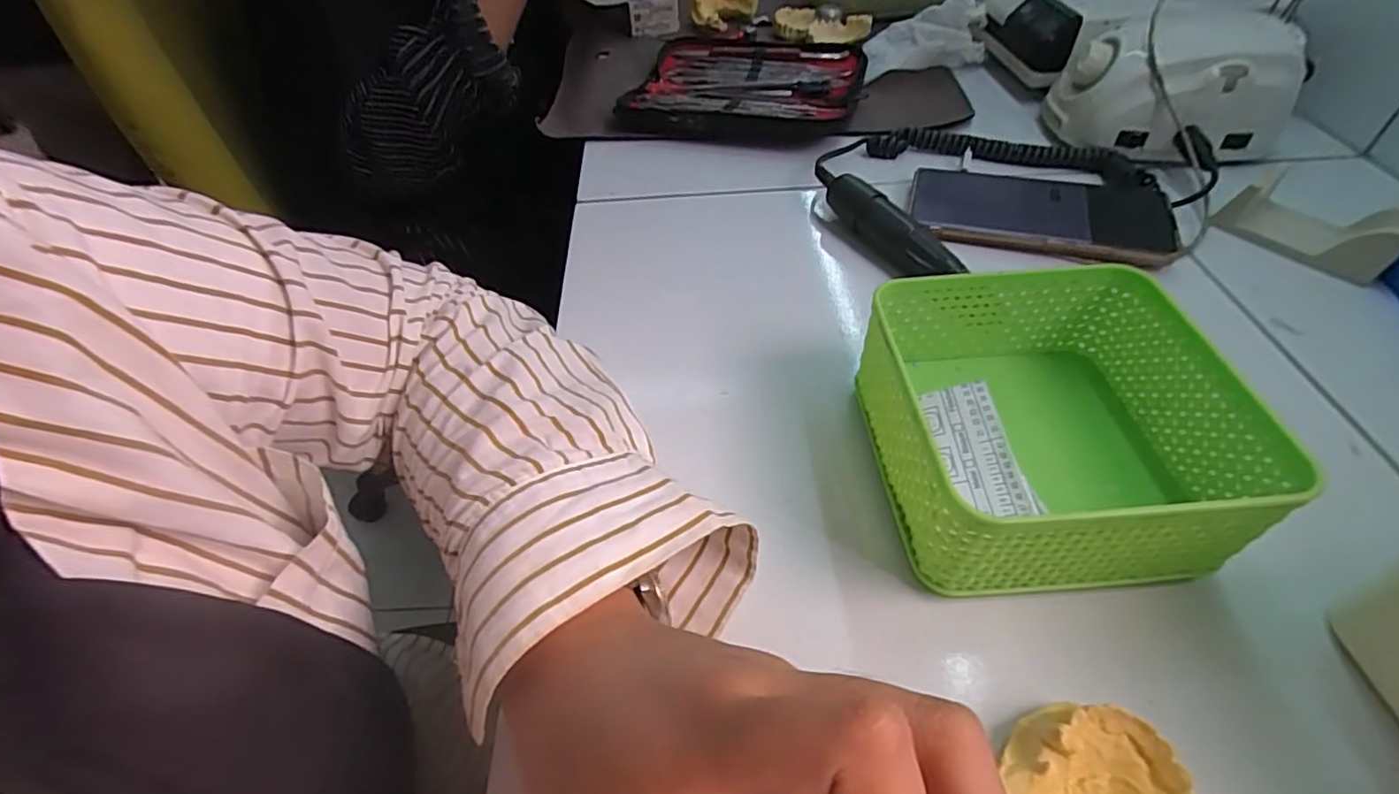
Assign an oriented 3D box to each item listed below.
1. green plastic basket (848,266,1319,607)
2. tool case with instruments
[{"bbox_3d":[0.146,0.008,0.267,0.127,0.057,0.128,-3,48,-2],"label":"green plastic basket"},{"bbox_3d":[0.041,-0.277,0.552,0.194,0.022,0.170,11,49,10],"label":"tool case with instruments"}]

